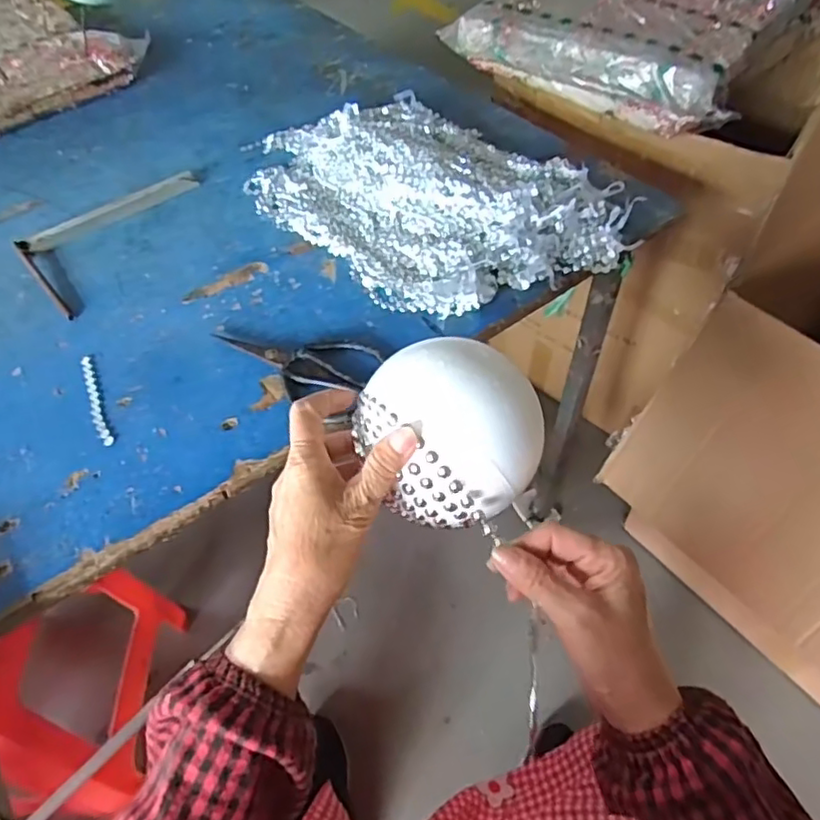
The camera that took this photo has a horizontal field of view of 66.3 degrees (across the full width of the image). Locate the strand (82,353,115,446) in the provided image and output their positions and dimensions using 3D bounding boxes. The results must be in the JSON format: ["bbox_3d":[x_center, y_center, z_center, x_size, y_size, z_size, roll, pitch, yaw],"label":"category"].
[{"bbox_3d":[-0.291,-0.011,0.579,0.012,0.006,0.126,-24,54,-15],"label":"strand"}]

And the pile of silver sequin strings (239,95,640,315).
[{"bbox_3d":[0.007,-0.267,0.734,0.289,0.057,0.474,-35,57,-22],"label":"pile of silver sequin strings"}]

